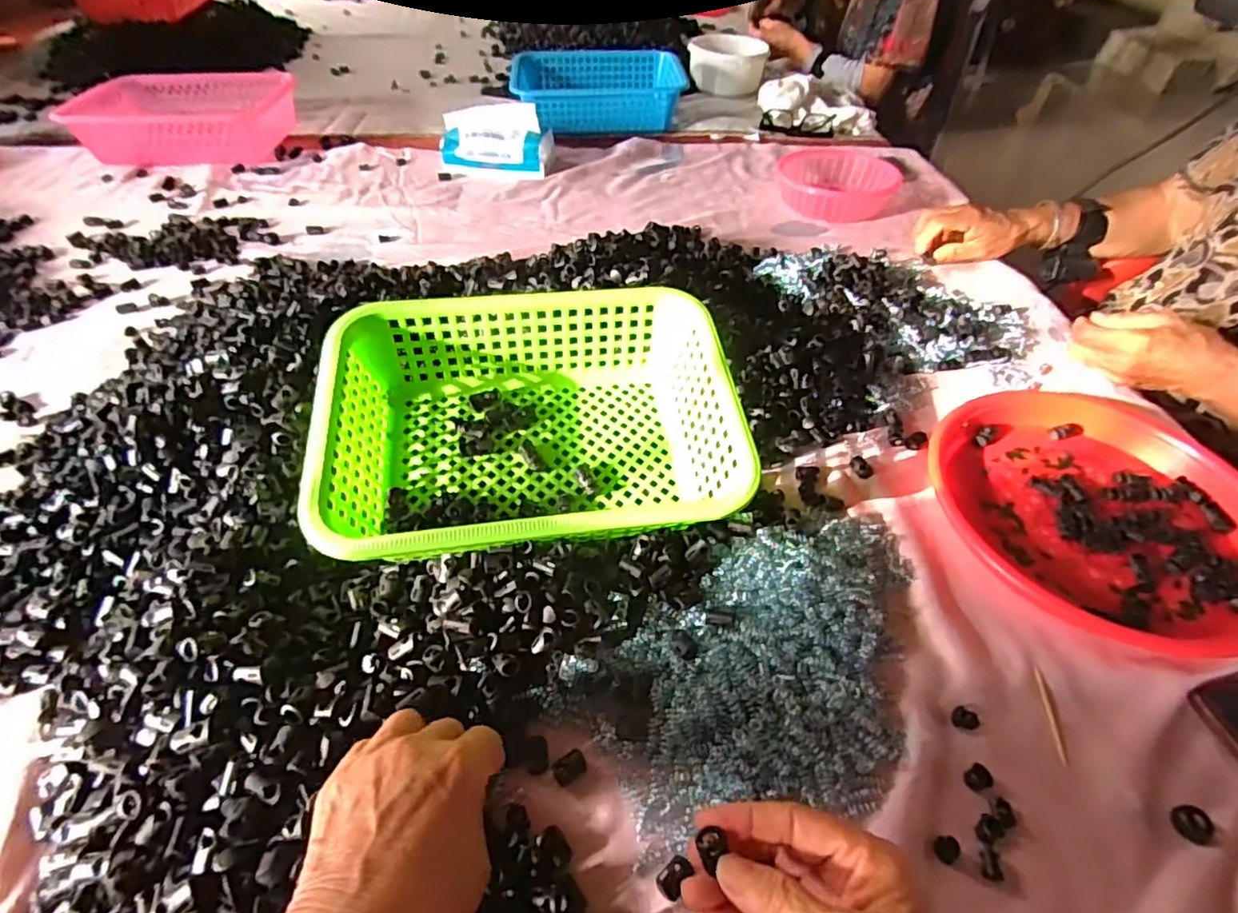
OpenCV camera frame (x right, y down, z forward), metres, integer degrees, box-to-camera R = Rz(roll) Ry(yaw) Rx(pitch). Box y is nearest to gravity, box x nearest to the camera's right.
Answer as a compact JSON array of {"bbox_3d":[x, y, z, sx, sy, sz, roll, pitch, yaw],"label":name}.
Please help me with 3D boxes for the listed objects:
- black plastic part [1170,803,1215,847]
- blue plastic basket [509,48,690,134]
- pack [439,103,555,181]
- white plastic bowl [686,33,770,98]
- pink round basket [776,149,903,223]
[{"bbox_3d":[0.328,0.210,0.342,0.017,0.009,0.019,-15,50,-15],"label":"black plastic part"},{"bbox_3d":[-0.038,-0.666,1.094,0.299,0.083,0.196,-1,47,-3],"label":"blue plastic basket"},{"bbox_3d":[-0.189,-0.479,0.922,0.169,0.078,0.086,13,48,10],"label":"pack"},{"bbox_3d":[0.222,-0.816,1.246,0.162,0.067,0.169,7,48,5],"label":"white plastic bowl"},{"bbox_3d":[0.324,-0.413,0.899,0.157,0.045,0.177,6,48,4],"label":"pink round basket"}]

